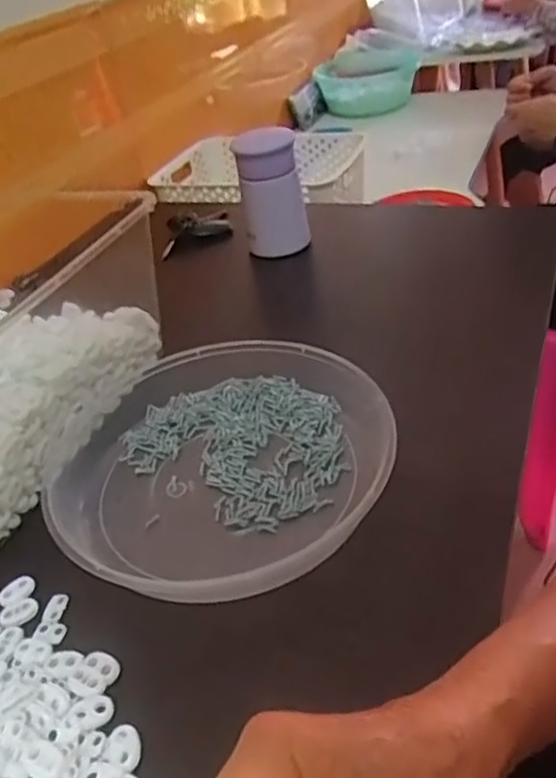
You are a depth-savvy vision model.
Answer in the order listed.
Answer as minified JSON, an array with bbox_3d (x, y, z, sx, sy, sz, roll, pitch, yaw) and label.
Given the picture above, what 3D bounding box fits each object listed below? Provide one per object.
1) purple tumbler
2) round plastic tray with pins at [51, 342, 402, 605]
[{"bbox_3d":[-0.006,-0.217,0.735,0.069,0.135,0.062,-8,37,-2],"label":"purple tumbler"},{"bbox_3d":[-0.047,0.044,0.470,0.227,0.053,0.243,-4,37,3],"label":"round plastic tray with pins"}]

